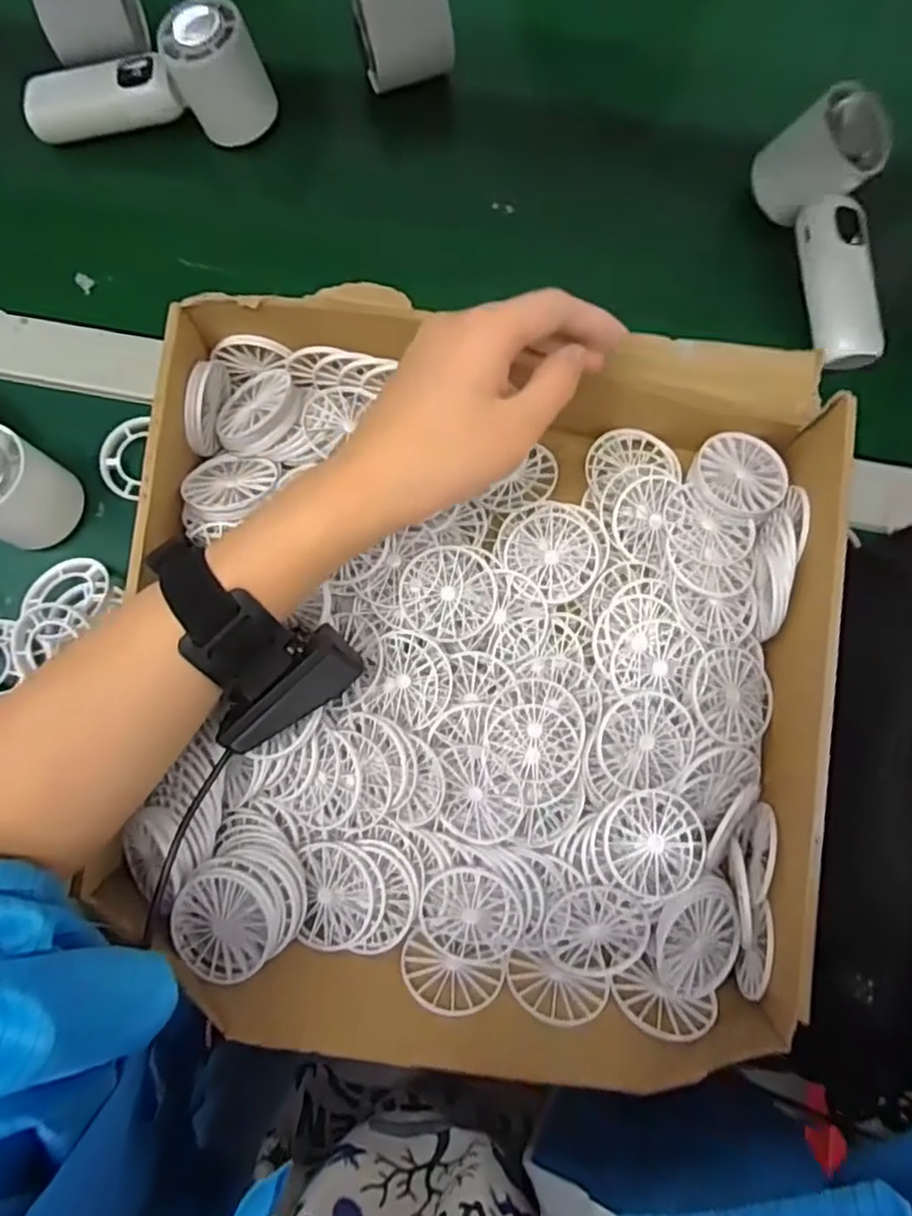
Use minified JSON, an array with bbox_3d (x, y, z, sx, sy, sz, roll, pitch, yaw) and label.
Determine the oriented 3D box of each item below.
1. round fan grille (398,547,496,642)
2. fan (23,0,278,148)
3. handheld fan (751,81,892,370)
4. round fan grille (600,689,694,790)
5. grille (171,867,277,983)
[{"bbox_3d":[-0.004,-0.007,0.351,0.050,0.008,0.050,0,82,0],"label":"round fan grille"},{"bbox_3d":[-0.201,-0.341,0.420,0.158,0.055,0.049,-3,82,0],"label":"fan"},{"bbox_3d":[0.238,-0.224,0.391,0.062,0.049,0.146,-15,82,-2],"label":"handheld fan"},{"bbox_3d":[0.096,0.067,0.331,0.048,0.008,0.047,1,84,-6],"label":"round fan grille"},{"bbox_3d":[-0.110,0.150,0.307,0.049,0.010,0.051,0,82,0],"label":"grille"}]

